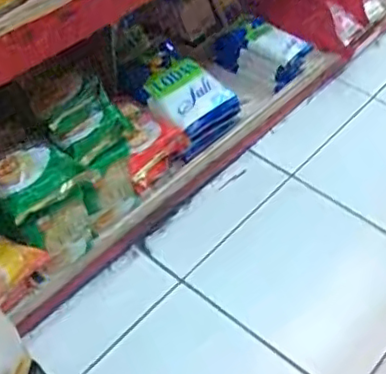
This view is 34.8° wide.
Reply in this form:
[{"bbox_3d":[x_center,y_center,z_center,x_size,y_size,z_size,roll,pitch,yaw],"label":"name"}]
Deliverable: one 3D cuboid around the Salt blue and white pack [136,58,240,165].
[{"bbox_3d":[-0.011,-0.133,1.040,0.120,0.097,0.141,36,55,27],"label":"Salt blue and white pack"}]

